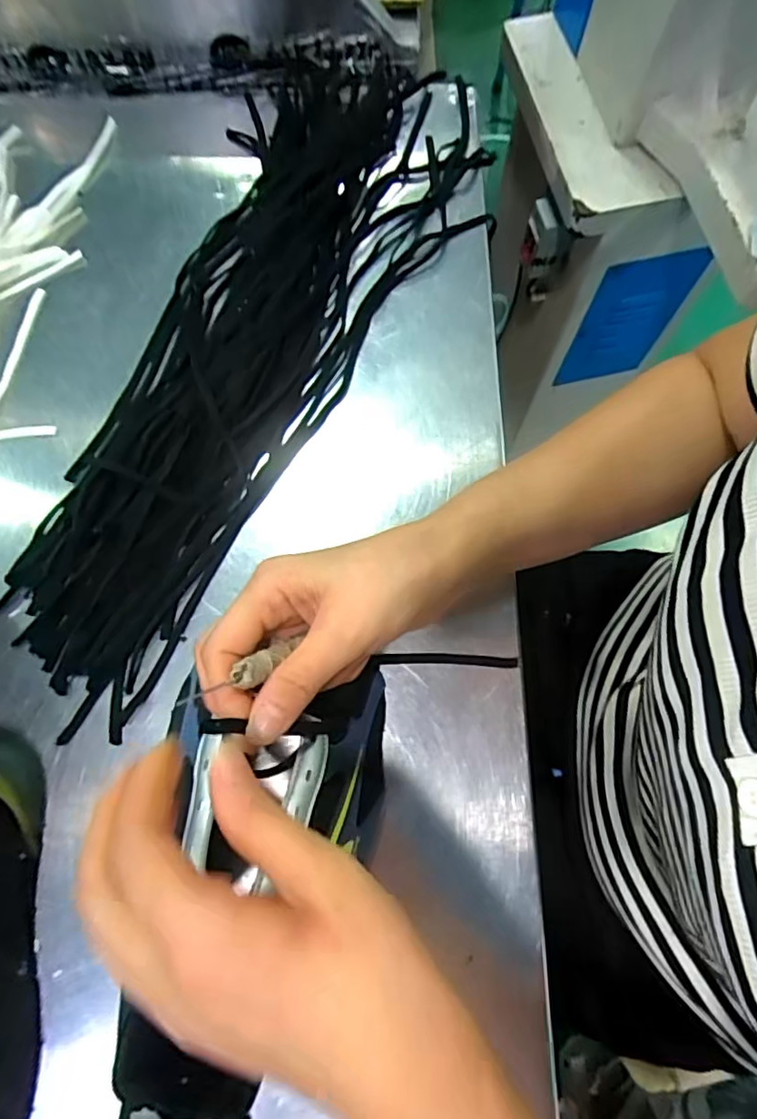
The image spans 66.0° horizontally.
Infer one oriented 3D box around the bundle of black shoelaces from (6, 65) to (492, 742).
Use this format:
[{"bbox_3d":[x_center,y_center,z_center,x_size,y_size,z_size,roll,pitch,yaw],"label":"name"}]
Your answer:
[{"bbox_3d":[-0.089,-0.167,0.412,0.172,0.023,0.549,26,76,8],"label":"bundle of black shoelaces"}]

